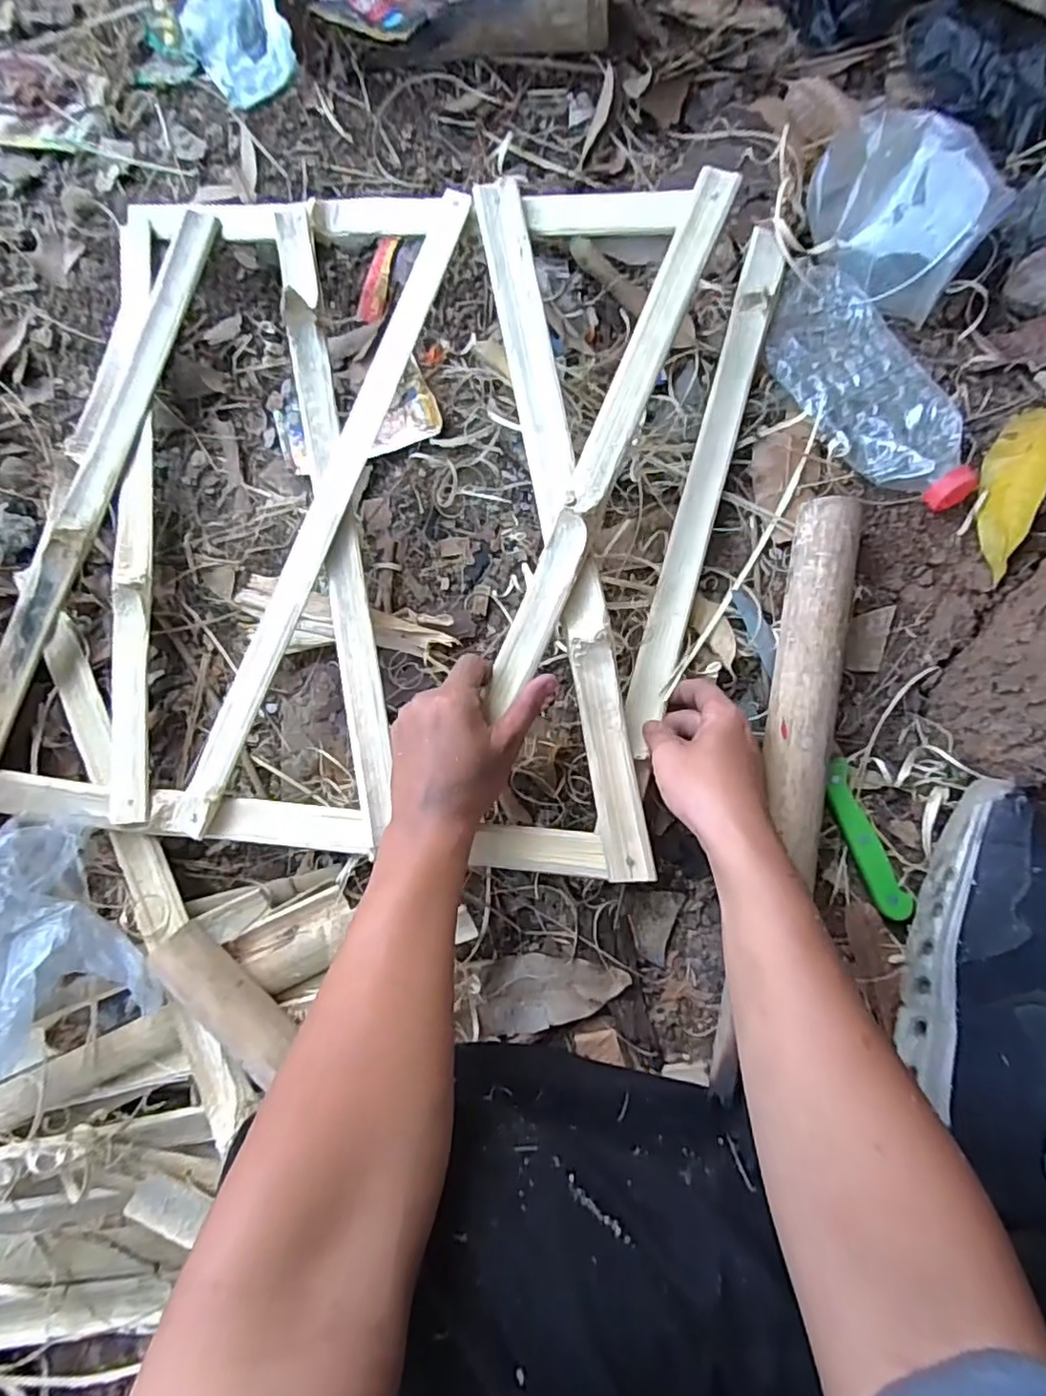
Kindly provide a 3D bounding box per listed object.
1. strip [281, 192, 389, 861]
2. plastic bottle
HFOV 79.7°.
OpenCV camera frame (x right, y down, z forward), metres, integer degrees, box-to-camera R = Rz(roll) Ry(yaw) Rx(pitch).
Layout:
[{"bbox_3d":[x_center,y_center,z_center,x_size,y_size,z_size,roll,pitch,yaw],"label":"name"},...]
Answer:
[{"bbox_3d":[-0.140,-0.147,0.460,0.030,0.019,0.482,-10,82,-3],"label":"strip"},{"bbox_3d":[0.259,-0.234,0.472,0.087,0.033,0.214,-26,81,-6],"label":"plastic bottle"}]

